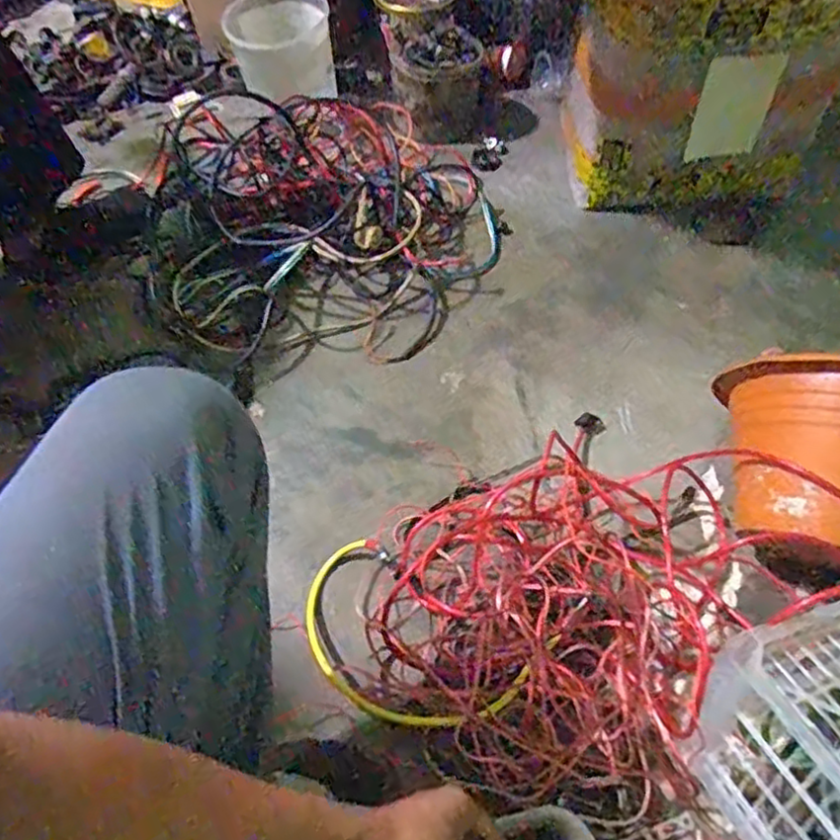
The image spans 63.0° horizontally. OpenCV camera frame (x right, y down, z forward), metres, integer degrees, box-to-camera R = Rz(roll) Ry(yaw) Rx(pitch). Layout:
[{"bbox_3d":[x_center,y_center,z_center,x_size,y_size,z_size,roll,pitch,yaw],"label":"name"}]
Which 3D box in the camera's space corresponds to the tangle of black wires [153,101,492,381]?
[{"bbox_3d":[-0.121,-0.295,1.007,0.474,0.152,0.427,-15,58,-6],"label":"tangle of black wires"}]

